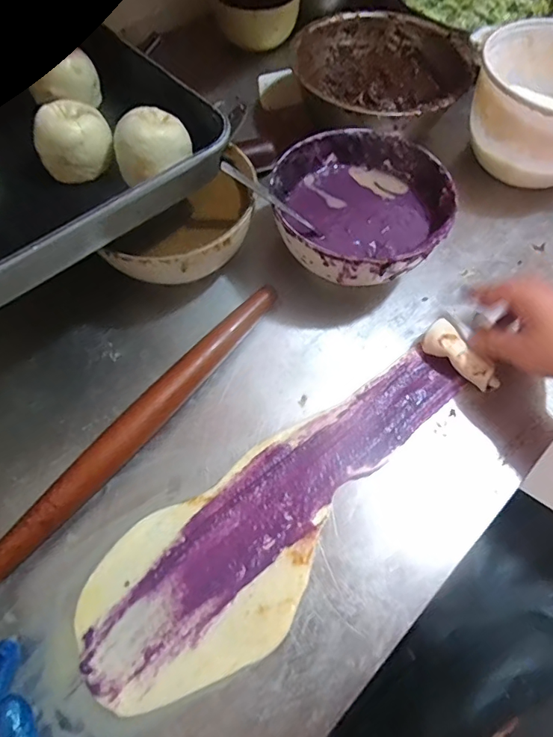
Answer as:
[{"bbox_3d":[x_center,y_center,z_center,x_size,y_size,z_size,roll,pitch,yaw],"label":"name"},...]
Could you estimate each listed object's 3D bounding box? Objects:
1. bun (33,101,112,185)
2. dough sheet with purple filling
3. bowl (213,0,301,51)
[{"bbox_3d":[-0.175,-0.199,0.408,0.052,0.048,0.062,36,67,17],"label":"bun"},{"bbox_3d":[0.030,0.107,0.385,0.401,0.018,0.125,-32,66,-16],"label":"dough sheet with purple filling"},{"bbox_3d":[-0.029,-0.542,0.699,0.123,0.048,0.115,5,62,2],"label":"bowl"}]

